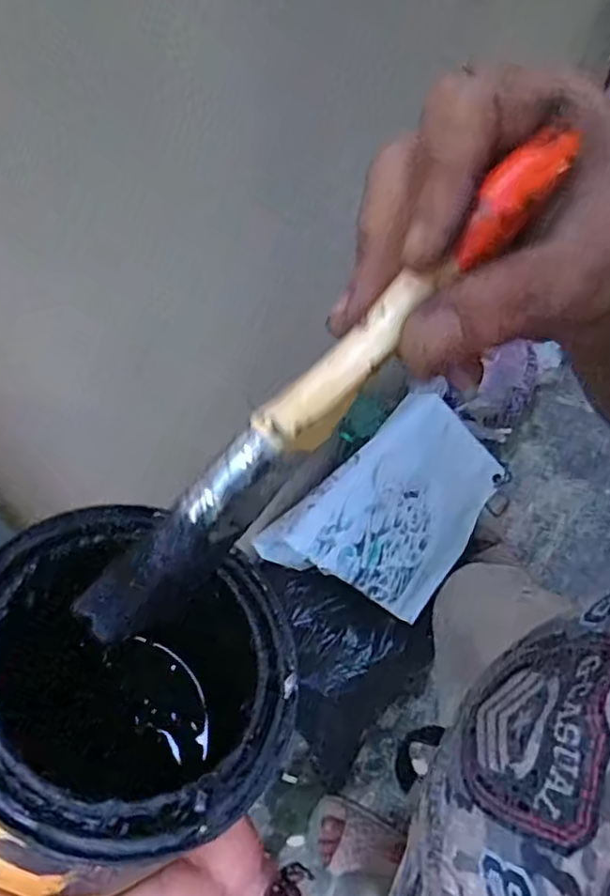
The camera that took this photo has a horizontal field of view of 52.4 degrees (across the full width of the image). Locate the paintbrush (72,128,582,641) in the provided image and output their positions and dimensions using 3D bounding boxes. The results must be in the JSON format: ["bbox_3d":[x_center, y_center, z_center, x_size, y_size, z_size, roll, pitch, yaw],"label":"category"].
[{"bbox_3d":[0.003,-0.012,0.164,0.174,0.012,0.016,-46,66,6],"label":"paintbrush"}]

